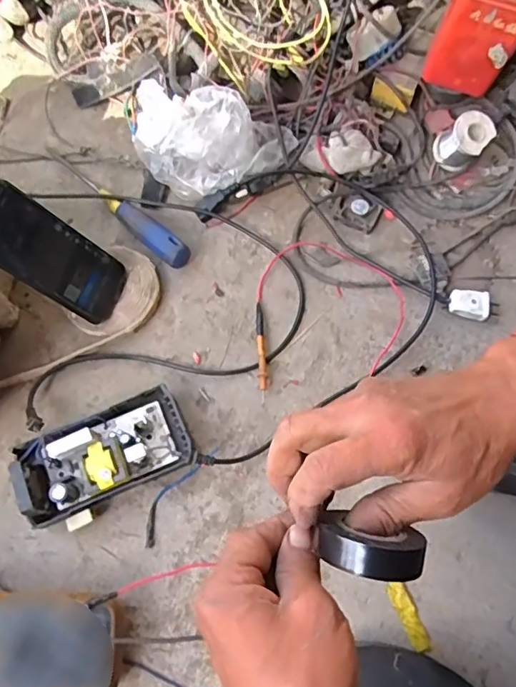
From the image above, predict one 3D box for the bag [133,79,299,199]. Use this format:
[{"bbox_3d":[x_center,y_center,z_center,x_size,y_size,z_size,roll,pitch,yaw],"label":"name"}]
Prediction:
[{"bbox_3d":[-0.050,-0.234,0.636,0.179,0.084,0.100,8,71,0],"label":"bag"}]

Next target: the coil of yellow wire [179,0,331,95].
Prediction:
[{"bbox_3d":[0.003,-0.390,0.627,0.182,0.158,0.078,-11,34,-16],"label":"coil of yellow wire"}]

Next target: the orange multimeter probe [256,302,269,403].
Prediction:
[{"bbox_3d":[0.004,0.006,0.602,0.010,0.014,0.115,-3,68,-1],"label":"orange multimeter probe"}]

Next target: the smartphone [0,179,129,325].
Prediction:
[{"bbox_3d":[-0.210,-0.088,0.554,0.012,0.164,0.078,-4,60,44],"label":"smartphone"}]

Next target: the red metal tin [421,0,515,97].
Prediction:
[{"bbox_3d":[0.267,-0.372,0.646,0.093,0.150,0.074,24,73,7],"label":"red metal tin"}]

